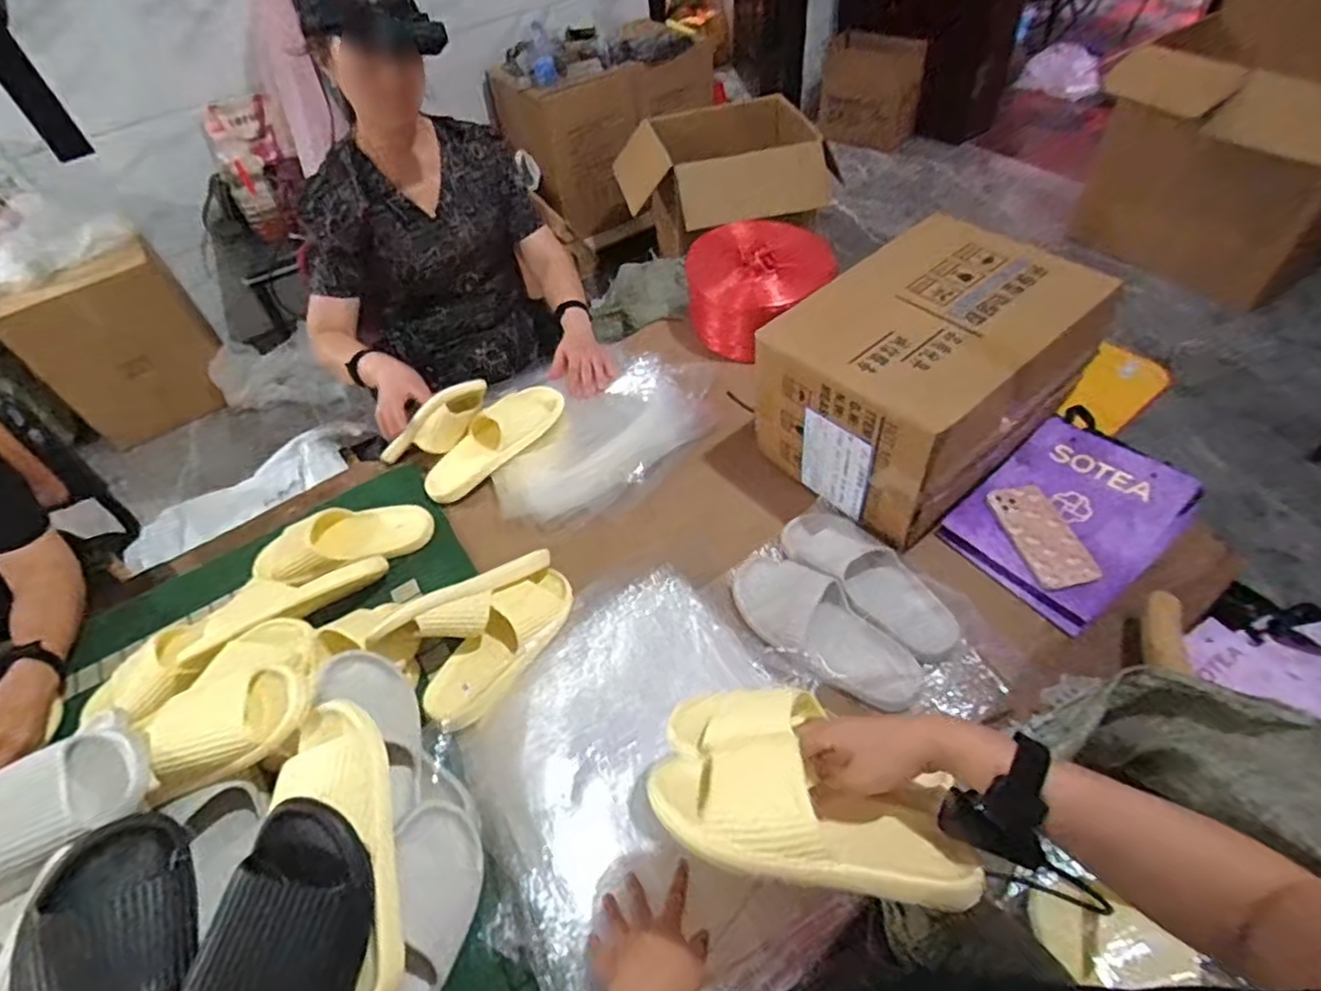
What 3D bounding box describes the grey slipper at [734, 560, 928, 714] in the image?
[{"bbox_3d":[0.207,0.159,0.820,0.109,0.066,0.258,-38,57,-23],"label":"grey slipper"}]

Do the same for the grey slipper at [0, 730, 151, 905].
[{"bbox_3d":[-0.590,0.305,0.564,0.268,0.077,0.107,-28,53,-17],"label":"grey slipper"}]

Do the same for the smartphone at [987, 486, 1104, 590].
[{"bbox_3d":[0.528,0.046,0.900,0.088,0.009,0.168,-12,50,-4],"label":"smartphone"}]

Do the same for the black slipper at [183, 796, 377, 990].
[{"bbox_3d":[-0.304,0.395,0.534,0.118,0.073,0.275,8,81,-10],"label":"black slipper"}]

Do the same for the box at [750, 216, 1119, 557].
[{"bbox_3d":[0.377,-0.182,0.943,0.375,0.240,0.293,-36,56,-22],"label":"box"}]

